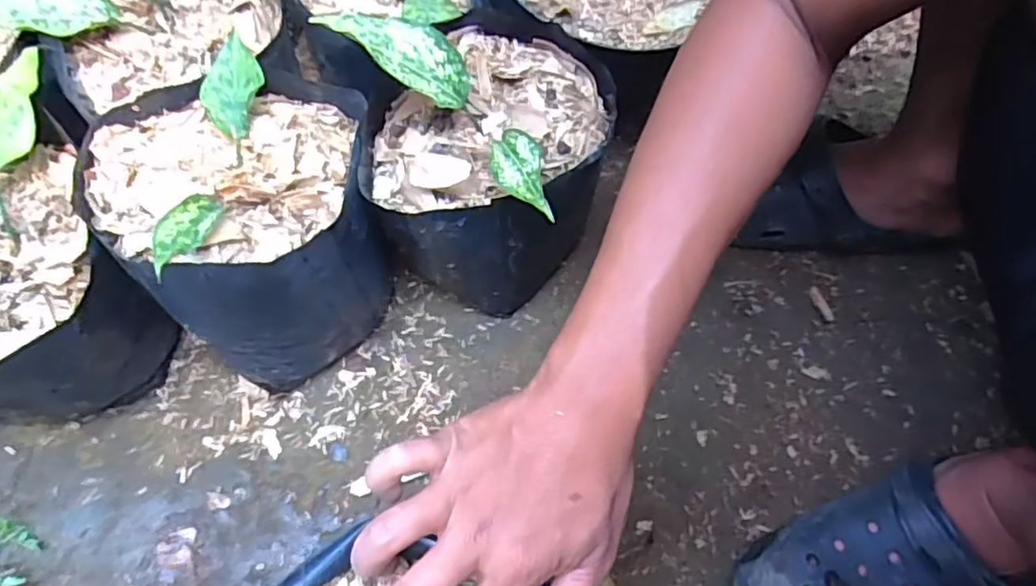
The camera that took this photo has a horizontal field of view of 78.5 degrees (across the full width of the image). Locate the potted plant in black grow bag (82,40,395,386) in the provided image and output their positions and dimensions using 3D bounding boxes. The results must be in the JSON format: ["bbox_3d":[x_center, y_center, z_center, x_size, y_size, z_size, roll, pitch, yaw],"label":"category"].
[{"bbox_3d":[-0.172,-0.052,0.442,0.170,0.158,0.178,-36,72,-15],"label":"potted plant in black grow bag"}]

